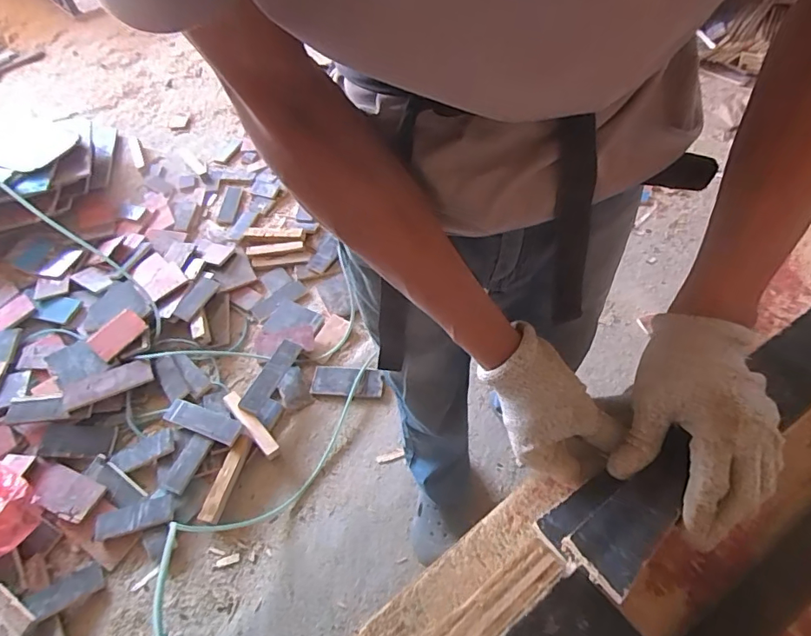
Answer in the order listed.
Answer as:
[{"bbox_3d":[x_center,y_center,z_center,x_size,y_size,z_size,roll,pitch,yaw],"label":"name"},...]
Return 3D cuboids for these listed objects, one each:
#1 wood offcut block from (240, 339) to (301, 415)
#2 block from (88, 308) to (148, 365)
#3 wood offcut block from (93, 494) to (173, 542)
[{"bbox_3d":[-0.362,0.155,1.325,0.056,0.016,0.243,39,48,-15],"label":"wood offcut block"},{"bbox_3d":[-0.827,0.047,1.399,0.085,0.022,0.142,42,64,-7],"label":"block"},{"bbox_3d":[-0.631,0.468,1.145,0.170,0.029,0.061,-16,54,-7],"label":"wood offcut block"}]

